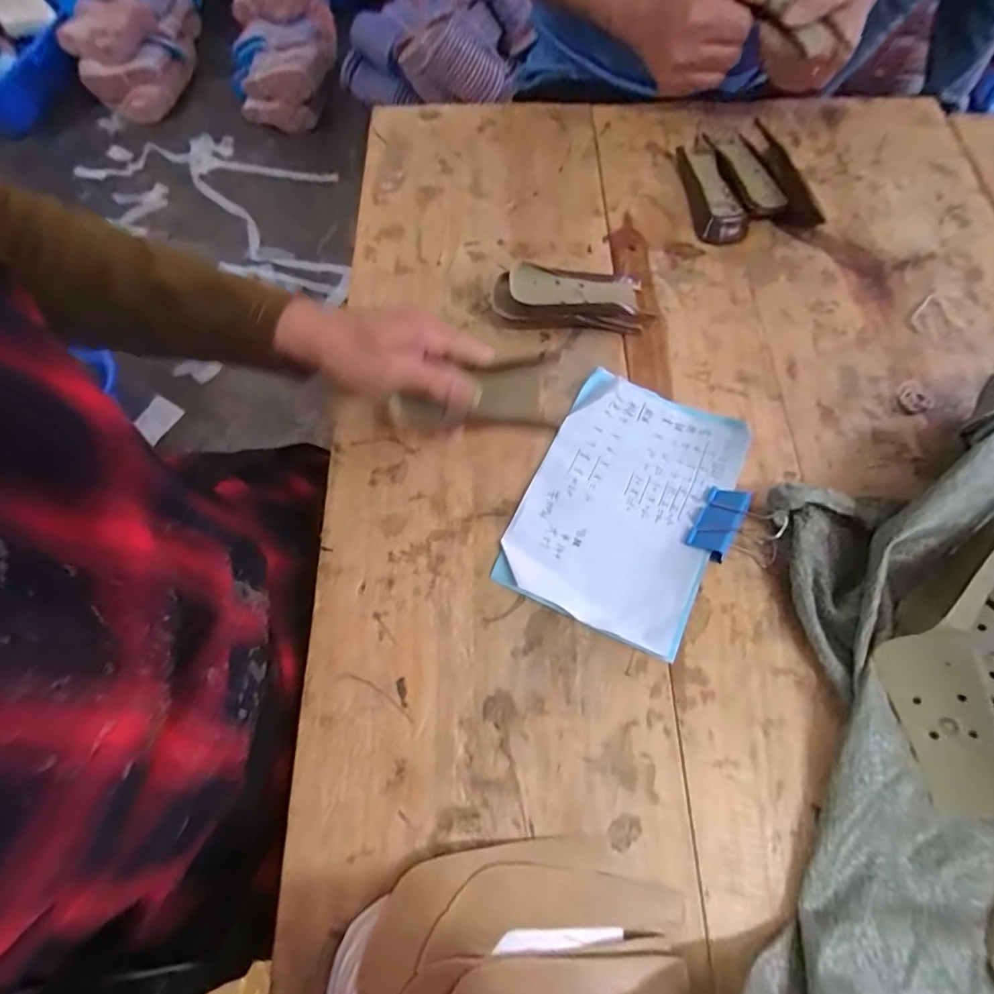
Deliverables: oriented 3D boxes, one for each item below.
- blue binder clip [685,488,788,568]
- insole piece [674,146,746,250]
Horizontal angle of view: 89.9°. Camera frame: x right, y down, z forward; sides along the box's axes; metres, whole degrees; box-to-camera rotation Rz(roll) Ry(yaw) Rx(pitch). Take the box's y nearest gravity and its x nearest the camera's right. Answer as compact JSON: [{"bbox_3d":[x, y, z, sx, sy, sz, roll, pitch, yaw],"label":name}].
[{"bbox_3d":[0.169,0.024,0.347,0.058,0.022,0.050,31,70,11],"label":"blue binder clip"},{"bbox_3d":[0.202,-0.292,0.476,0.040,0.014,0.120,-8,68,-4],"label":"insole piece"}]

